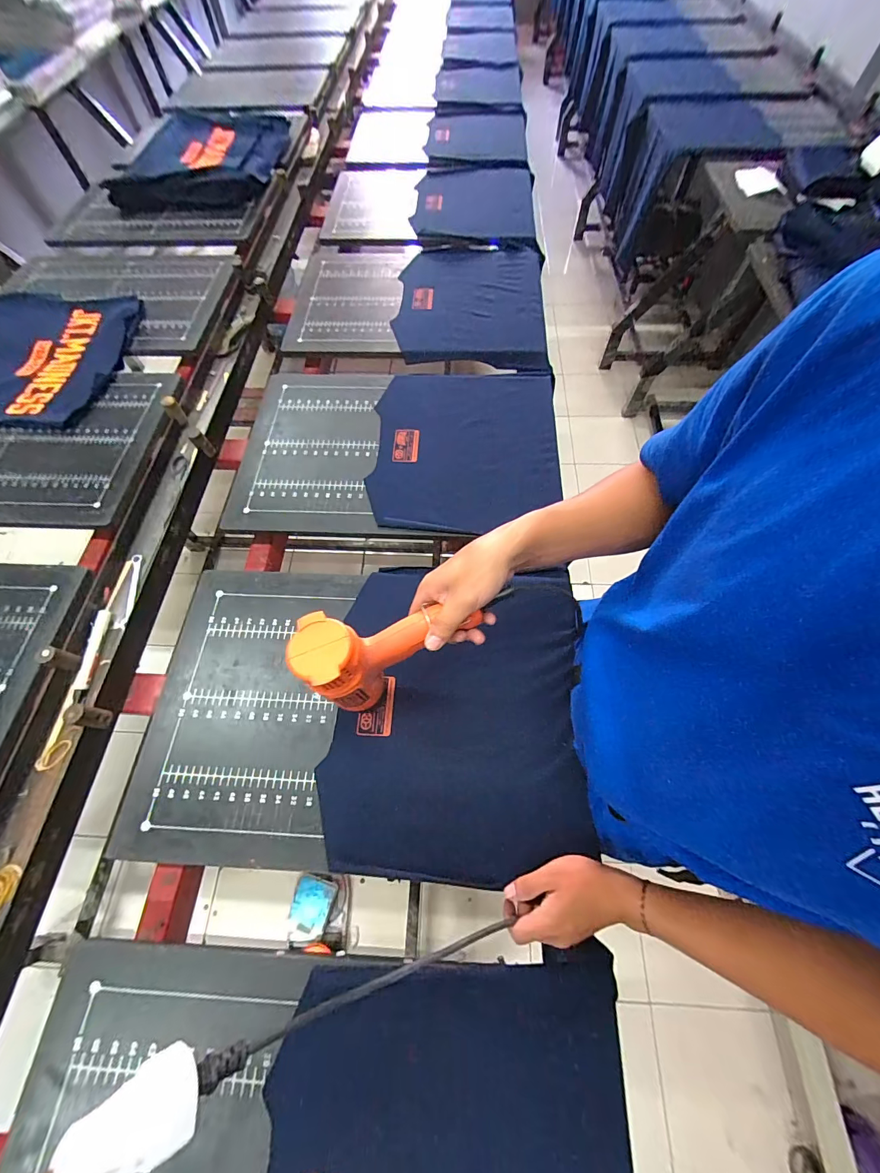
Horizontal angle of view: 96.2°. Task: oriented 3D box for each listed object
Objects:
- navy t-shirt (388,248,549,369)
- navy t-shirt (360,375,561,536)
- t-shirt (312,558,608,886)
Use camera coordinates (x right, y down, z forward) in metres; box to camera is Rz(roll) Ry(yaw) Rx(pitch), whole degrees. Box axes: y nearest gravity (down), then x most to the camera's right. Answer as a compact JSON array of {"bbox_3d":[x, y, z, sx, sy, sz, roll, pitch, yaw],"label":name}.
[{"bbox_3d":[0.075,-0.677,0.947,0.342,0.023,0.447,3,65,4],"label":"navy t-shirt"},{"bbox_3d":[0.052,-0.277,0.760,0.345,0.022,0.400,1,64,3],"label":"navy t-shirt"},{"bbox_3d":[0.025,0.158,0.540,0.330,0.033,0.396,3,65,4],"label":"t-shirt"}]

